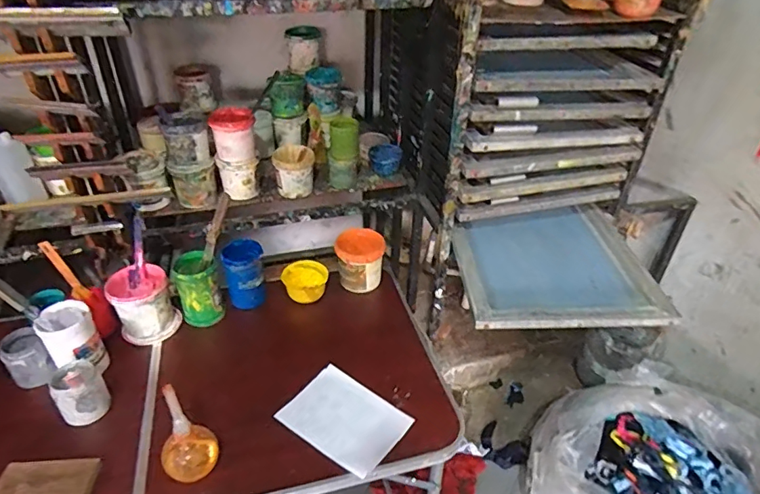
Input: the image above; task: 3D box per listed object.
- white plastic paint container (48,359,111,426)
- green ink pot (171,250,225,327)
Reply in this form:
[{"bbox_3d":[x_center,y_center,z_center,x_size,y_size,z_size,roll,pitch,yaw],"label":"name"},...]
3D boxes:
[{"bbox_3d":[-0.578,0.281,0.945,0.085,0.104,0.094,-28,45,-35],"label":"white plastic paint container"},{"bbox_3d":[-0.431,0.104,1.171,0.102,0.156,0.098,-8,37,-14],"label":"green ink pot"}]

